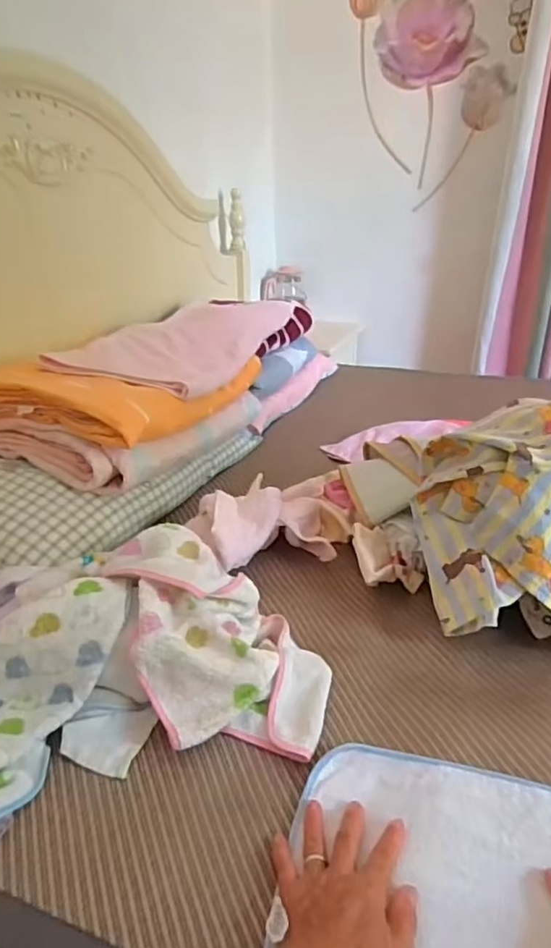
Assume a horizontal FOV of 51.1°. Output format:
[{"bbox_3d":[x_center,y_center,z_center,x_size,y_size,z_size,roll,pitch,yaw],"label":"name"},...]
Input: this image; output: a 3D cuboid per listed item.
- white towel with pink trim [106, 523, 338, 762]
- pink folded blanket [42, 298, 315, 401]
[{"bbox_3d":[-0.072,0.177,0.671,0.187,0.126,0.311,-14,28,-24],"label":"white towel with pink trim"},{"bbox_3d":[-0.164,-0.290,1.259,0.273,0.075,0.714,8,27,20],"label":"pink folded blanket"}]

